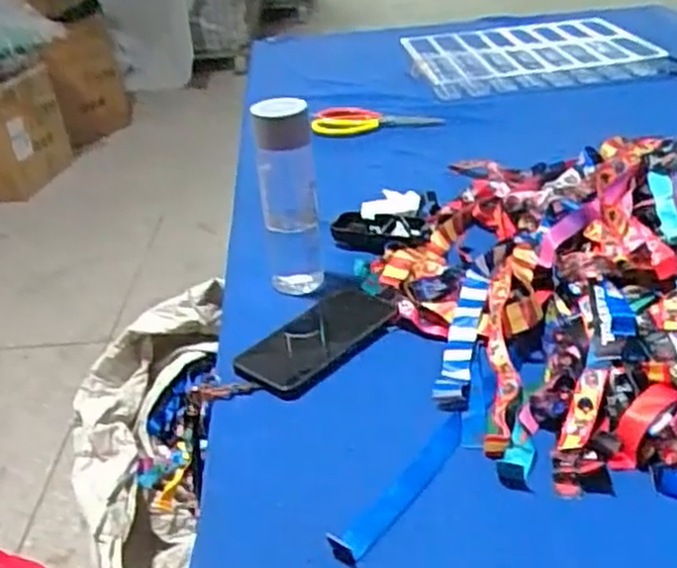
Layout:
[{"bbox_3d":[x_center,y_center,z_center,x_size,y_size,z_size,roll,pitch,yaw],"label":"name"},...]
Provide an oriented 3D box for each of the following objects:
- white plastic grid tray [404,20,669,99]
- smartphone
[{"bbox_3d":[0.362,-0.450,1.492,0.440,0.045,0.361,-5,31,0],"label":"white plastic grid tray"},{"bbox_3d":[-0.022,0.052,0.732,0.089,0.010,0.168,18,38,33],"label":"smartphone"}]

